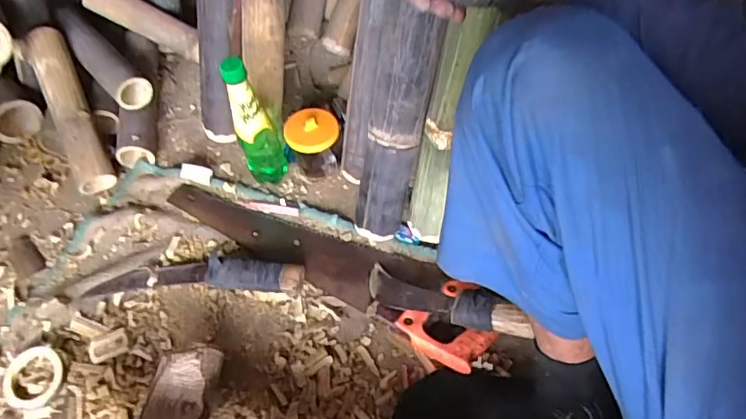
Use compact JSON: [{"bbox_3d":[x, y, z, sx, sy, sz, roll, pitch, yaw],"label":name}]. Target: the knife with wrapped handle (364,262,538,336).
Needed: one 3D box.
[{"bbox_3d":[0.084,0.113,0.672,0.224,0.034,0.052,10,53,32],"label":"knife with wrapped handle"}]

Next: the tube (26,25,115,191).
[{"bbox_3d":[-0.475,-0.158,0.843,0.058,0.053,0.273,-23,80,-14],"label":"tube"}]

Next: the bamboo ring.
[{"bbox_3d":[-0.418,0.205,0.664,0.071,0.008,0.073,-1,54,2],"label":"bamboo ring"}]

